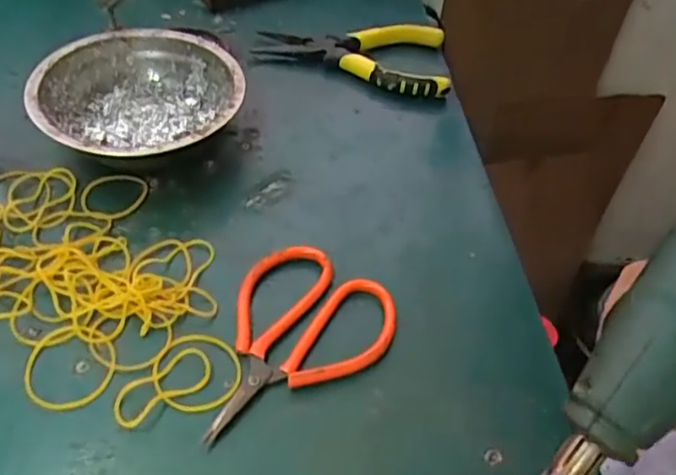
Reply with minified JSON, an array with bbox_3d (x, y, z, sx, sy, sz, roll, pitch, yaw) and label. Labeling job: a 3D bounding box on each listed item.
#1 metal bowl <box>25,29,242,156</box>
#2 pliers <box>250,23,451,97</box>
[{"bbox_3d":[-0.124,-0.082,0.386,0.122,0.044,0.118,3,48,-4],"label":"metal bowl"},{"bbox_3d":[0.011,-0.137,0.458,0.141,0.027,0.067,4,48,-3],"label":"pliers"}]

